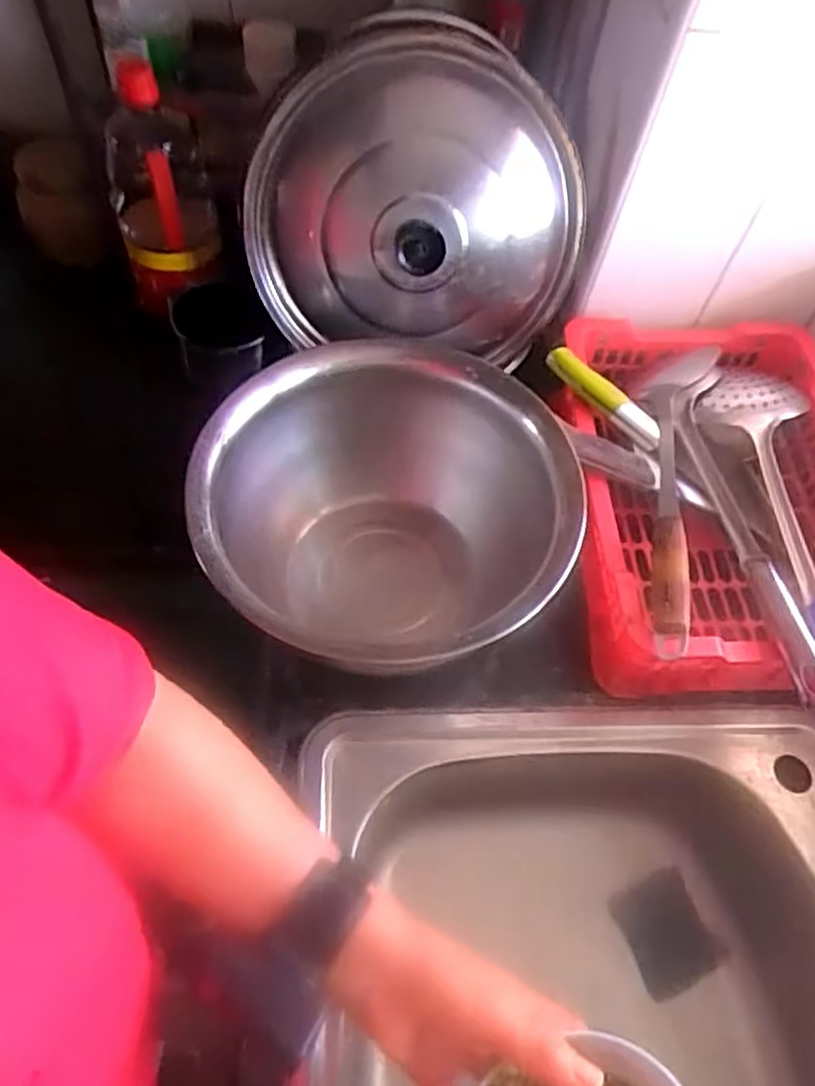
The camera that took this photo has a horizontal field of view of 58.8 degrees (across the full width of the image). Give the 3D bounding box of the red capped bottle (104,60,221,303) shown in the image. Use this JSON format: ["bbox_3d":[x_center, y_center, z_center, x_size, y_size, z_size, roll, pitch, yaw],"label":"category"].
[{"bbox_3d":[-0.233,-0.321,0.692,0.090,0.226,0.092,-15,62,-13],"label":"red capped bottle"}]

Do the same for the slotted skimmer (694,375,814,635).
[{"bbox_3d":[0.306,0.002,0.584,0.091,0.040,0.353,3,60,-3],"label":"slotted skimmer"}]

